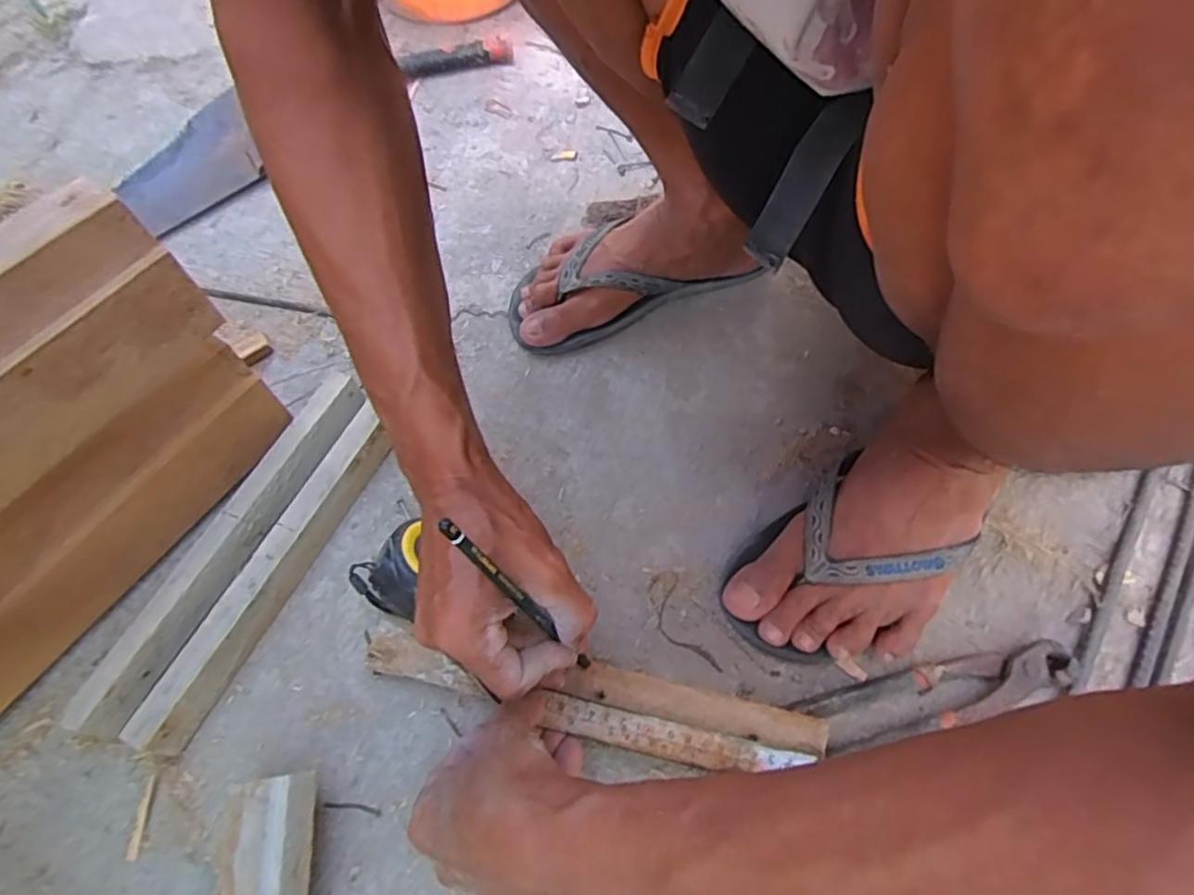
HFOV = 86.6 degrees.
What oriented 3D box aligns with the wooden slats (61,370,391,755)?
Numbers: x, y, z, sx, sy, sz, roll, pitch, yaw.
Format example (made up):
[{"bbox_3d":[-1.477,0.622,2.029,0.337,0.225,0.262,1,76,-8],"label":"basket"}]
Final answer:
[{"bbox_3d":[-0.248,0.076,0.470,0.076,0.040,0.291,19,64,13],"label":"wooden slats"}]

